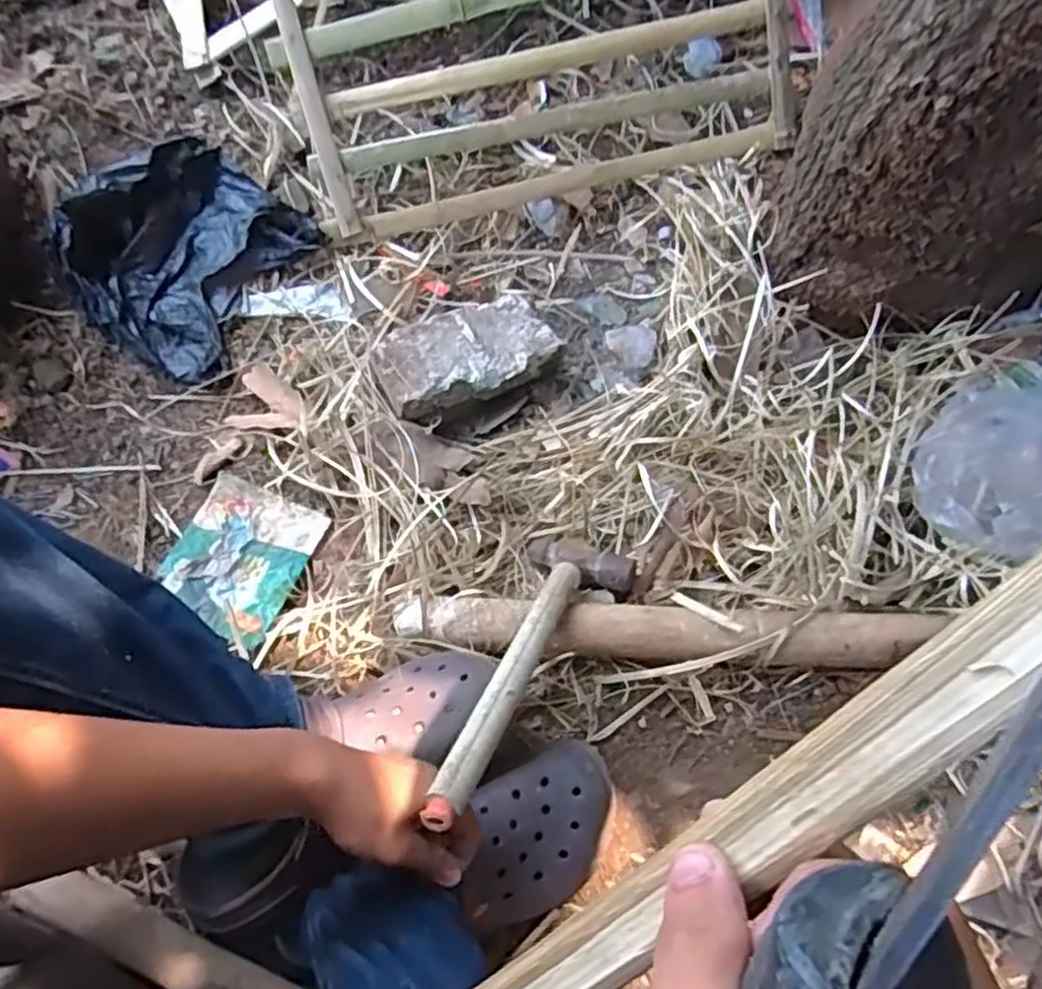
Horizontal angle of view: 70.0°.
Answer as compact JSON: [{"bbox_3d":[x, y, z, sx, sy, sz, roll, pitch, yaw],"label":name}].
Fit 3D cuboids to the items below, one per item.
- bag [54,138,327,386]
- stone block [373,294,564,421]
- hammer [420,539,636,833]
[{"bbox_3d":[-0.334,-0.239,0.730,0.189,0.069,0.208,32,72,9],"label":"bag"},{"bbox_3d":[-0.054,-0.130,0.707,0.168,0.050,0.091,-25,73,-10],"label":"stone block"},{"bbox_3d":[0.005,0.118,0.556,0.087,0.033,0.293,30,35,8],"label":"hammer"}]

